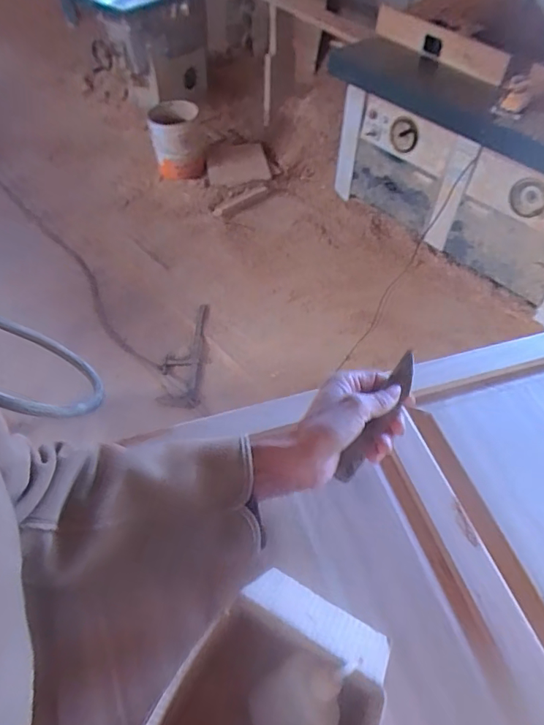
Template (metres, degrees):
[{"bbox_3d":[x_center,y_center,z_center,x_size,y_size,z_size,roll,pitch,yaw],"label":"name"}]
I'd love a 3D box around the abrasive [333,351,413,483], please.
[{"bbox_3d":[0.100,0.052,0.451,0.022,0.022,0.131,28,76,20],"label":"abrasive"}]

